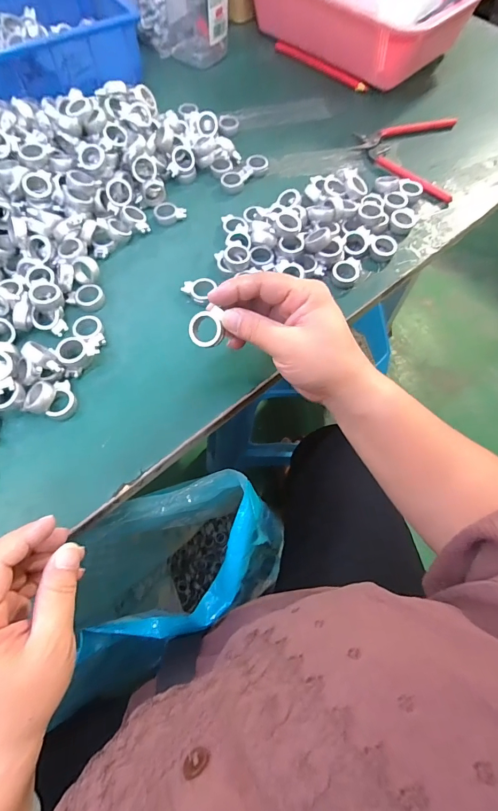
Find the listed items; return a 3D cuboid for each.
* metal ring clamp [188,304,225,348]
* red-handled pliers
[{"bbox_3d":[-0.031,-0.056,0.281,0.026,0.009,0.027,-18,93,11],"label":"metal ring clamp"},{"bbox_3d":[0.186,-0.305,0.454,0.118,0.014,0.147,15,67,6],"label":"red-handled pliers"}]

